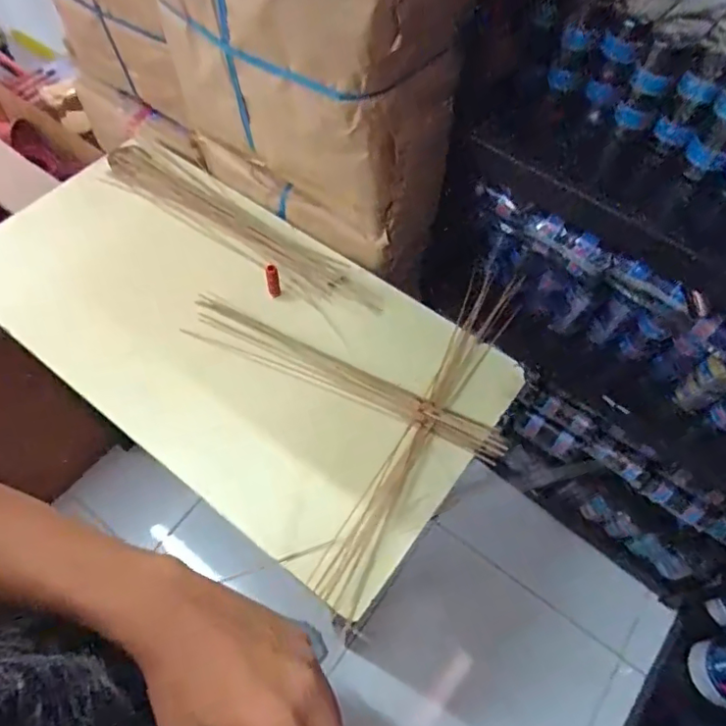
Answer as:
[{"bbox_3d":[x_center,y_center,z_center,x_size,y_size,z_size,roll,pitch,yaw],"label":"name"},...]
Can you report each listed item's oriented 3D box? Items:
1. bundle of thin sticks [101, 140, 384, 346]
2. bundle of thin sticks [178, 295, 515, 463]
[{"bbox_3d":[-0.203,-0.219,0.860,0.530,0.040,0.110,35,65,17],"label":"bundle of thin sticks"},{"bbox_3d":[-0.025,0.008,0.736,0.457,0.031,0.080,23,62,11],"label":"bundle of thin sticks"}]

